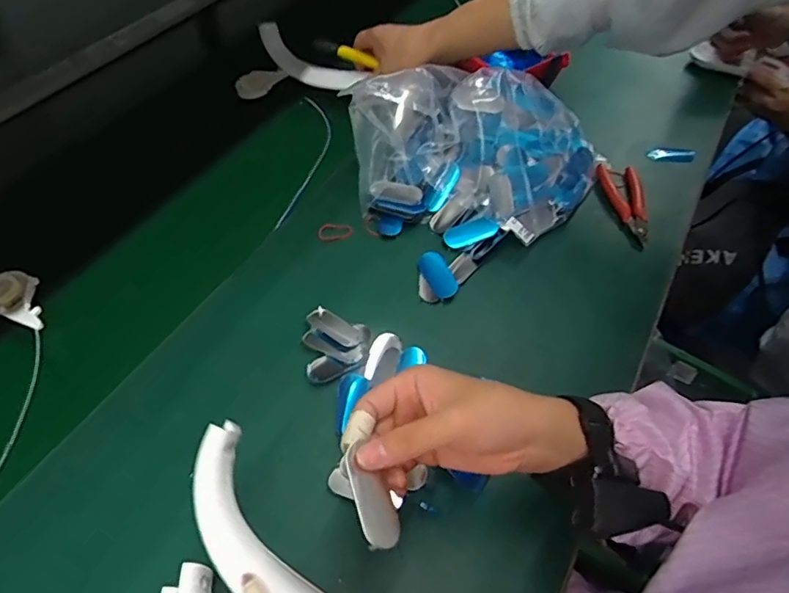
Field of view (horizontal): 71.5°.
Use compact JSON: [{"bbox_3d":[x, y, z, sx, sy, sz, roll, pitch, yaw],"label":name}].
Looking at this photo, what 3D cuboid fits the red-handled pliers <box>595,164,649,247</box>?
[{"bbox_3d":[0.271,-0.111,0.633,0.042,0.023,0.119,-4,54,-7],"label":"red-handled pliers"}]

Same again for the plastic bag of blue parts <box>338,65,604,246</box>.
[{"bbox_3d":[0.089,-0.160,0.591,0.270,0.130,0.174,16,54,8],"label":"plastic bag of blue parts"}]

